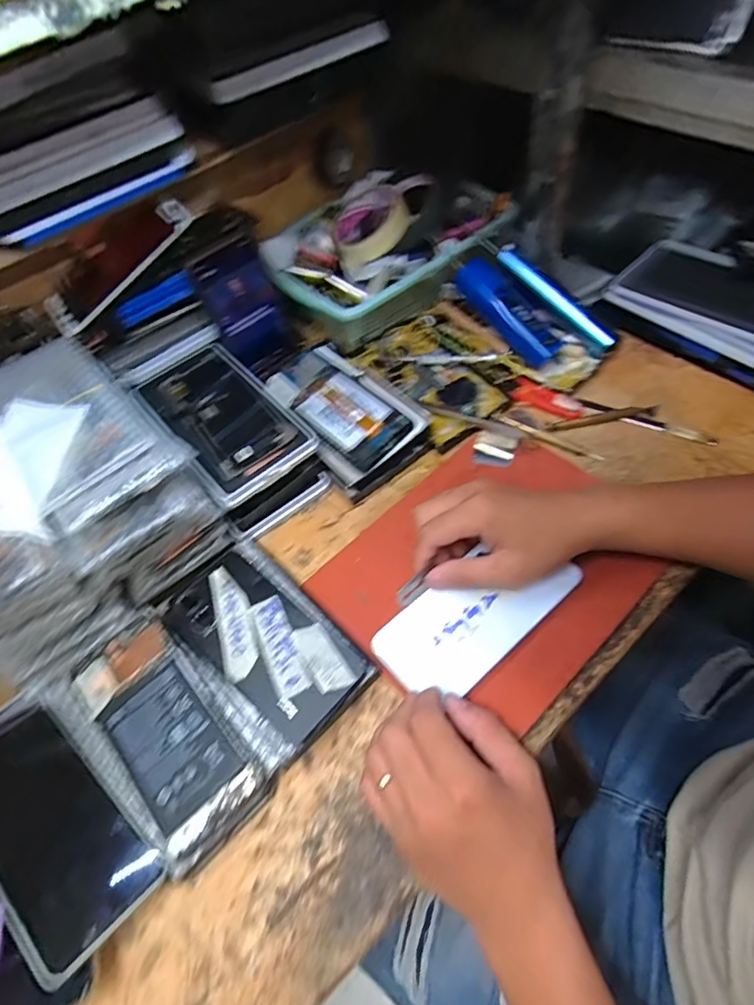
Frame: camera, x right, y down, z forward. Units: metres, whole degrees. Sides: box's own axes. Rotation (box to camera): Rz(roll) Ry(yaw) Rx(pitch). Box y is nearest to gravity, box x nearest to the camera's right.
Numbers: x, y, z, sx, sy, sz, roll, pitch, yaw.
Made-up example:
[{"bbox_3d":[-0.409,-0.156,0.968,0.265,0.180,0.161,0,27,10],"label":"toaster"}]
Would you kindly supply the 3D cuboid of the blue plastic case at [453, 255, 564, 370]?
[{"bbox_3d":[0.136,-0.199,0.544,0.041,0.039,0.134,-38,82,-18],"label":"blue plastic case"}]

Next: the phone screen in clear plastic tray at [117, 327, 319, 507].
[{"bbox_3d":[-0.148,-0.085,0.499,0.103,0.027,0.184,-38,59,-16],"label":"phone screen in clear plastic tray"}]

